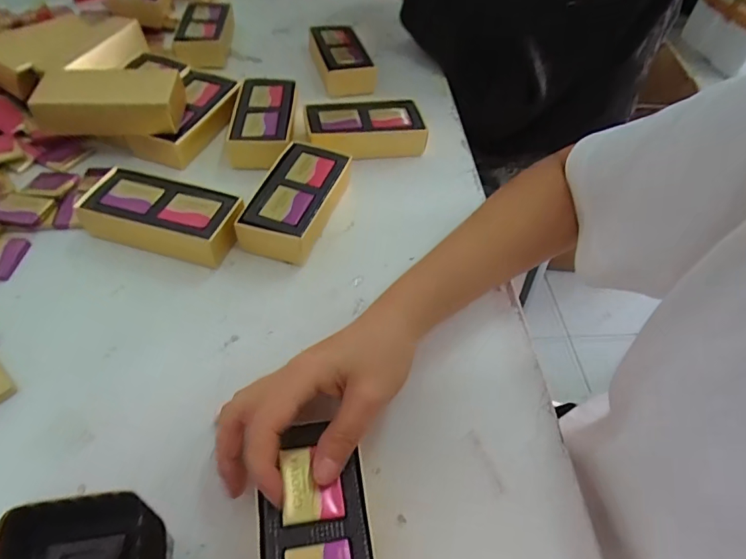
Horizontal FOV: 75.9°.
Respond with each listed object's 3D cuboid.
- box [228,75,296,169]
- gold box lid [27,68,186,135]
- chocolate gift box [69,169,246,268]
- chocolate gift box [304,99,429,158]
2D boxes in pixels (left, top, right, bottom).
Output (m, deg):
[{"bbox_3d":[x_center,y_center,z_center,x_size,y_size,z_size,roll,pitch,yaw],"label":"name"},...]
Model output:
[{"bbox_3d":[-0.109,-0.159,0.481,0.057,0.034,0.121,1,51,-5],"label":"box"},{"bbox_3d":[-0.232,-0.159,0.424,0.114,0.036,0.052,-1,50,-5],"label":"gold box lid"},{"bbox_3d":[-0.168,-0.049,0.385,0.118,0.033,0.062,14,51,6],"label":"chocolate gift box"},{"bbox_3d":[-0.009,-0.151,0.482,0.113,0.034,0.065,-3,51,-9],"label":"chocolate gift box"}]

